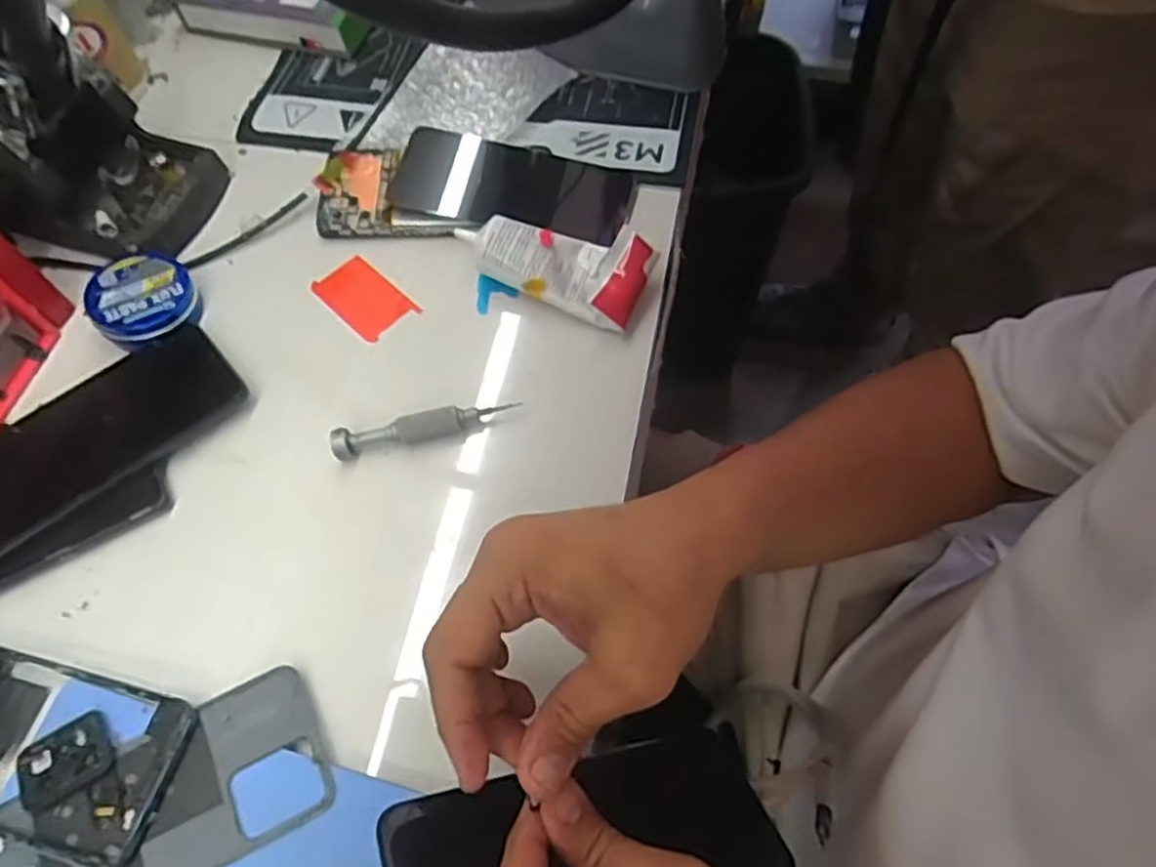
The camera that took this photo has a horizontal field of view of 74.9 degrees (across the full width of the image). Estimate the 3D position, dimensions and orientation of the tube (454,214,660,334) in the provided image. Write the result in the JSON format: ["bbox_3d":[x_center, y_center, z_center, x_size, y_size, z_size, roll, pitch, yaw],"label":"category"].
[{"bbox_3d":[-0.016,-0.109,0.479,0.121,0.030,0.055,19,65,11],"label":"tube"}]

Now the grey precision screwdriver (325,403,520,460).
[{"bbox_3d":[-0.090,-0.005,0.440,0.107,0.010,0.018,-15,64,-6],"label":"grey precision screwdriver"}]

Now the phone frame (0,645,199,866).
[{"bbox_3d":[-0.274,0.149,0.366,0.166,0.008,0.075,12,64,8],"label":"phone frame"}]

